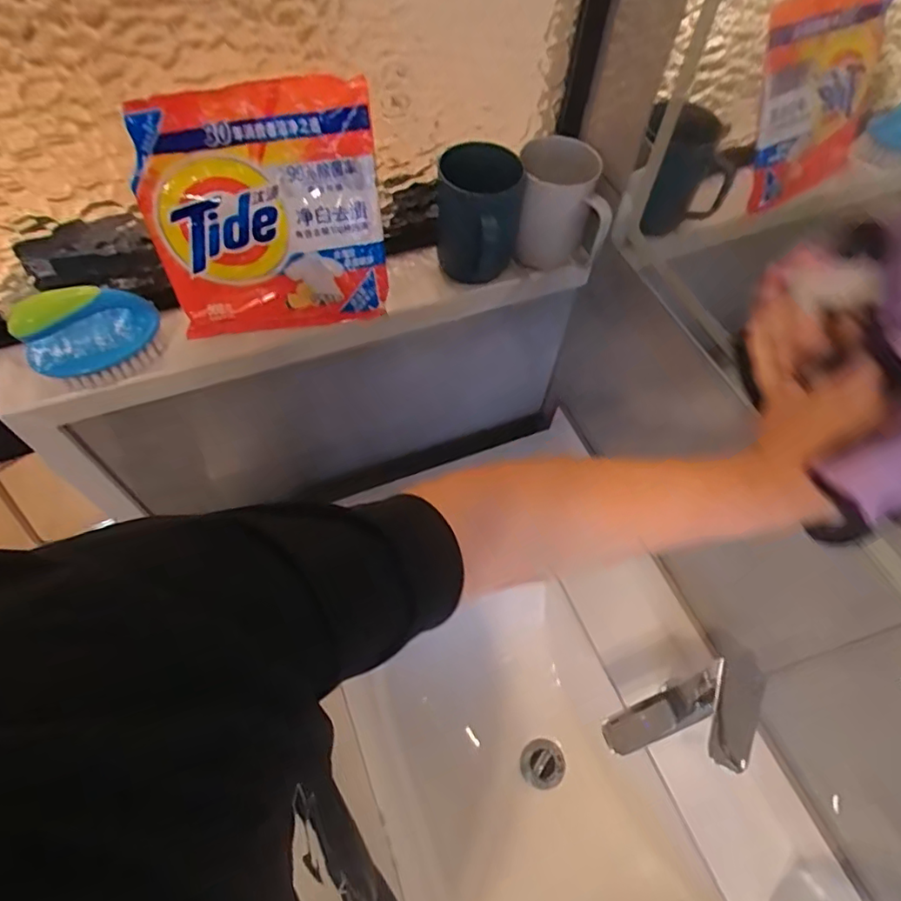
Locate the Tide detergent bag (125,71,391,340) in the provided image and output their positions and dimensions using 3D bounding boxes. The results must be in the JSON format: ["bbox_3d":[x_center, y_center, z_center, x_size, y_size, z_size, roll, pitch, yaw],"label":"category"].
[{"bbox_3d":[-0.163,-0.204,0.514,0.204,0.197,0.063,-13,59,-9],"label":"Tide detergent bag"}]

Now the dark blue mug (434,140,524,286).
[{"bbox_3d":[0.030,-0.238,0.586,0.084,0.109,0.110,-2,58,-2],"label":"dark blue mug"}]

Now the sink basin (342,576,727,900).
[{"bbox_3d":[0.078,0.412,0.674,0.335,0.110,0.409,-19,60,-12],"label":"sink basin"}]

